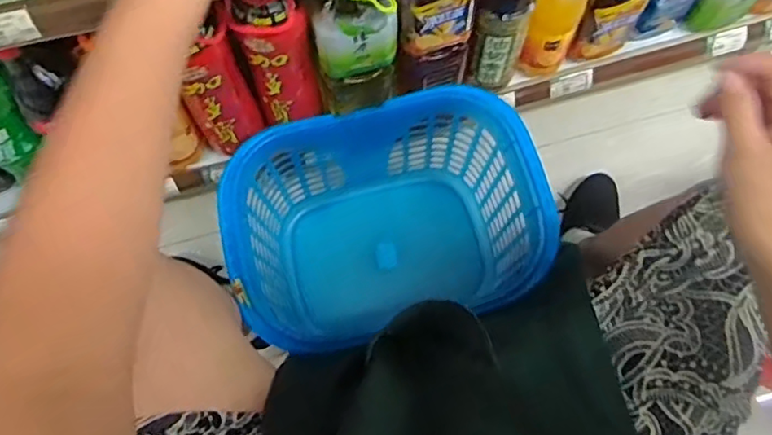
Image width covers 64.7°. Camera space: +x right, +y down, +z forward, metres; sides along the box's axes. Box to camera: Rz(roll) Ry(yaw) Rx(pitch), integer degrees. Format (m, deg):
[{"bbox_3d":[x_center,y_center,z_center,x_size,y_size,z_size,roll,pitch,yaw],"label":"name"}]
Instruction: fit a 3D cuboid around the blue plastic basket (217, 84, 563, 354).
[{"bbox_3d":[-0.003,0.014,0.901,0.410,0.256,0.282,-15,73,-5],"label":"blue plastic basket"}]

